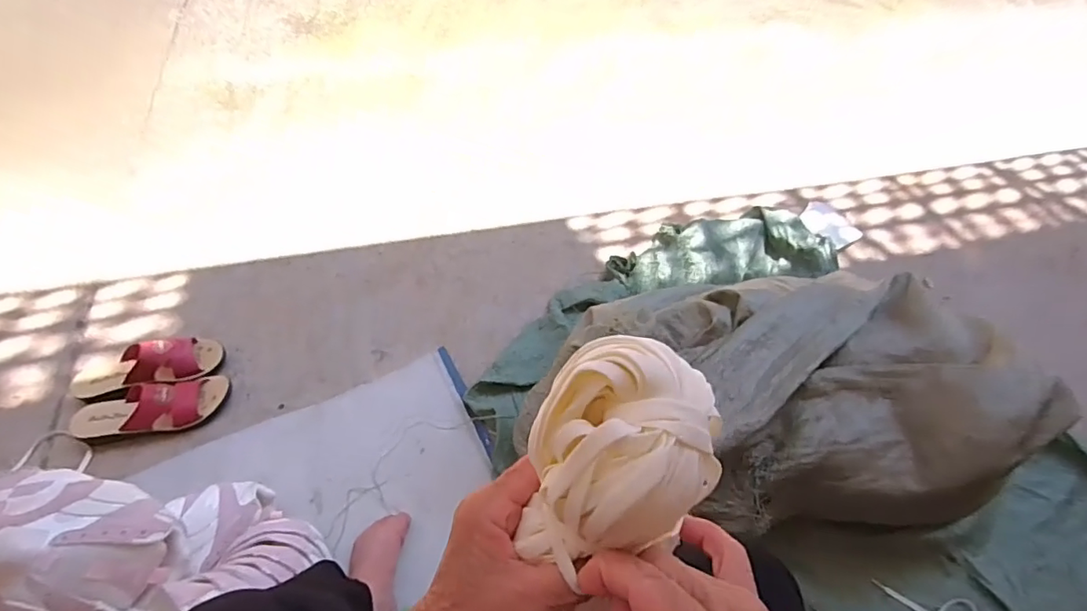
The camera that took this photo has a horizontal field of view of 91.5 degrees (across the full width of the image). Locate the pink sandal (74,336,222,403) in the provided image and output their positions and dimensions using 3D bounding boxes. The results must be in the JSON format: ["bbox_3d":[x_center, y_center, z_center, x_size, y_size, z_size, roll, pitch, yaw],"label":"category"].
[{"bbox_3d":[-0.689,0.109,0.924,0.233,0.072,0.091,-14,55,-16],"label":"pink sandal"}]

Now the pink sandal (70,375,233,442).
[{"bbox_3d":[-0.656,0.173,0.880,0.233,0.071,0.086,-14,55,-16],"label":"pink sandal"}]

